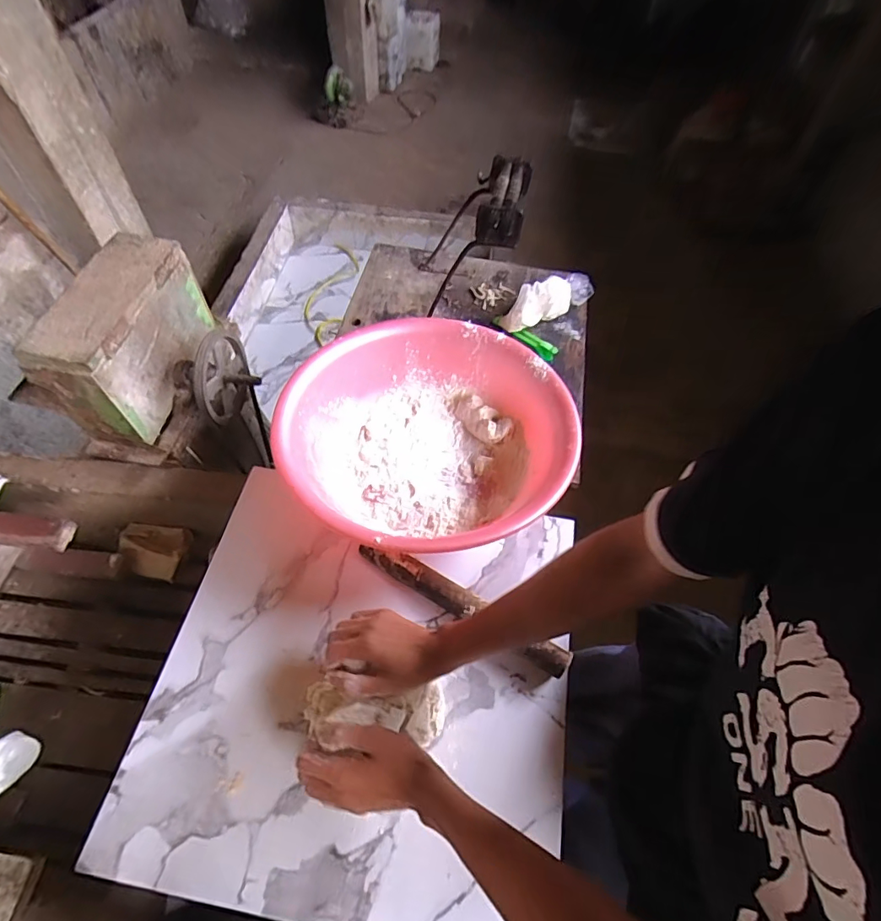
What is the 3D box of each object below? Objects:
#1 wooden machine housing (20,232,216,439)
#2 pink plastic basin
[{"bbox_3d":[-0.601,-0.242,0.957,0.125,0.221,0.347,6,59,5],"label":"wooden machine housing"},{"bbox_3d":[-0.017,-0.035,0.741,0.388,0.174,0.392,-1,59,1],"label":"pink plastic basin"}]

